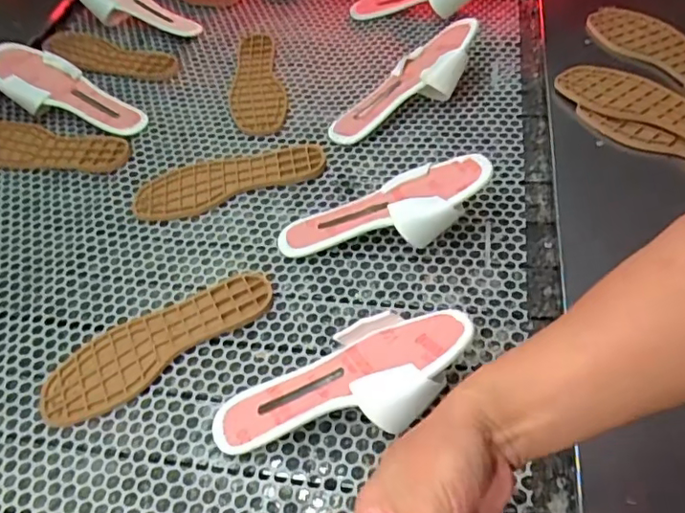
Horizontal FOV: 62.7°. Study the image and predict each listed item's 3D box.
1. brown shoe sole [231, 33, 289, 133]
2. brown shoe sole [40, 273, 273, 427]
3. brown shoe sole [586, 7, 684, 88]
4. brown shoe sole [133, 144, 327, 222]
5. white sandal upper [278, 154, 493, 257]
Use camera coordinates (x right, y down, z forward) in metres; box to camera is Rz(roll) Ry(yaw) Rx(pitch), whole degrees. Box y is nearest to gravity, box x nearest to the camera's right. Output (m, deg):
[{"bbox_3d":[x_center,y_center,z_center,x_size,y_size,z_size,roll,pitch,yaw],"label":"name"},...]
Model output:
[{"bbox_3d":[-0.138,-0.287,0.900,0.083,0.008,0.263,-9,51,-1],"label":"brown shoe sole"},{"bbox_3d":[-0.198,0.088,0.611,0.255,0.010,0.088,-33,56,-19],"label":"brown shoe sole"},{"bbox_3d":[0.450,-0.286,0.781,0.092,0.031,0.252,-20,53,-10],"label":"brown shoe sole"},{"bbox_3d":[-0.150,-0.107,0.758,0.255,0.009,0.091,-17,52,-7],"label":"brown shoe sole"},{"bbox_3d":[0.047,-0.056,0.657,0.257,0.047,0.099,-16,49,19],"label":"white sandal upper"}]

